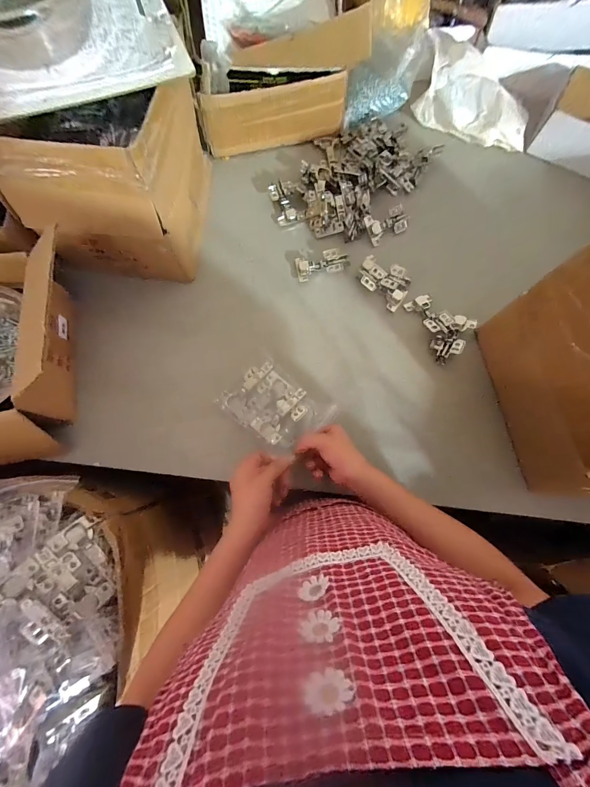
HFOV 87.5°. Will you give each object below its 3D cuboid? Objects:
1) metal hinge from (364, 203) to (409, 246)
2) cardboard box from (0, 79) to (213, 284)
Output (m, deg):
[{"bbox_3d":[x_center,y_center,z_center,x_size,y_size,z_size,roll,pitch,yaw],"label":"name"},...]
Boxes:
[{"bbox_3d":[0.192,-0.356,0.644,0.097,0.021,0.054,-32,77,-9],"label":"metal hinge"},{"bbox_3d":[-0.304,-0.402,0.535,0.238,0.214,0.310,5,75,1],"label":"cardboard box"}]

